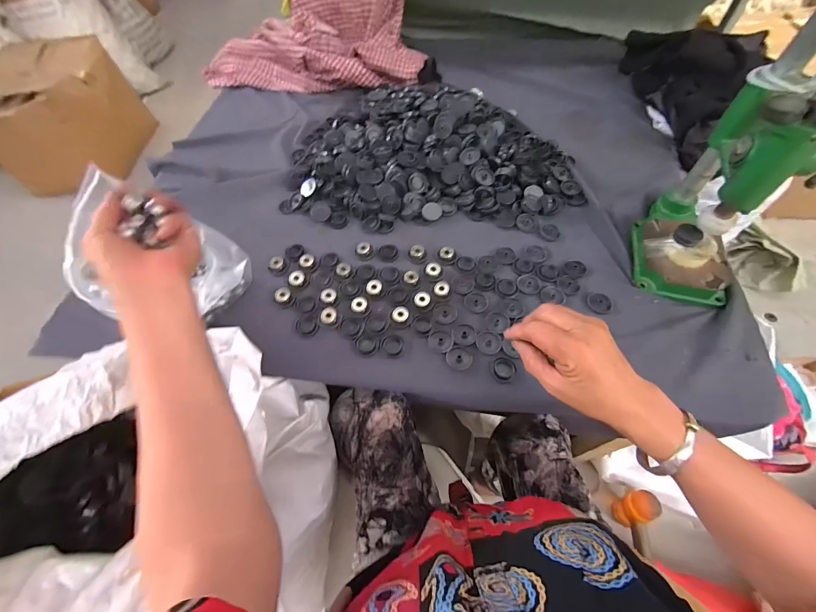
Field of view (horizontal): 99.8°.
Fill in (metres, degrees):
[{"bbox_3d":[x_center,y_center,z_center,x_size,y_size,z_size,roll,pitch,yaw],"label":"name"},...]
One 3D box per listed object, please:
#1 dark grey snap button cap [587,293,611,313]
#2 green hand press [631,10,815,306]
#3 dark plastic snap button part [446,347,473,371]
[{"bbox_3d":[0.269,-0.003,0.484,0.032,0.013,0.024,26,62,18],"label":"dark grey snap button cap"},{"bbox_3d":[0.423,-0.173,0.372,0.163,0.367,0.181,27,62,19],"label":"green hand press"},{"bbox_3d":[0.068,0.069,0.455,0.034,0.009,0.028,4,58,5],"label":"dark plastic snap button part"}]

